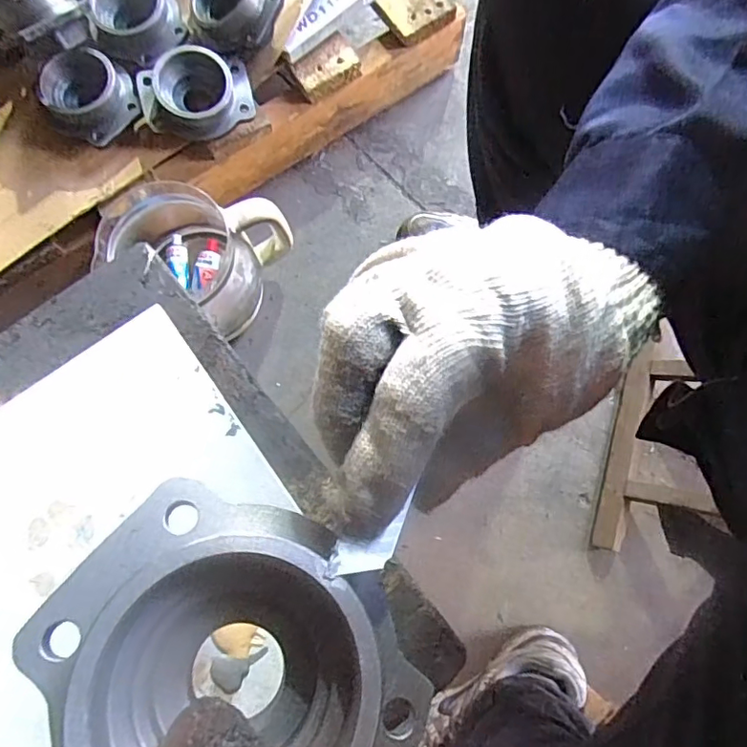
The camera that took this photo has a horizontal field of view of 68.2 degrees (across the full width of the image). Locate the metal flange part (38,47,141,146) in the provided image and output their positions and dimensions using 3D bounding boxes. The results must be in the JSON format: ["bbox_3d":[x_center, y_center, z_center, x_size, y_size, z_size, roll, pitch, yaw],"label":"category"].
[{"bbox_3d":[-0.317,-0.311,0.626,0.096,0.054,0.092,0,78,0],"label":"metal flange part"}]

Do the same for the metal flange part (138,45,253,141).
[{"bbox_3d":[-0.204,-0.323,0.642,0.127,0.049,0.099,-28,111,-25],"label":"metal flange part"}]

